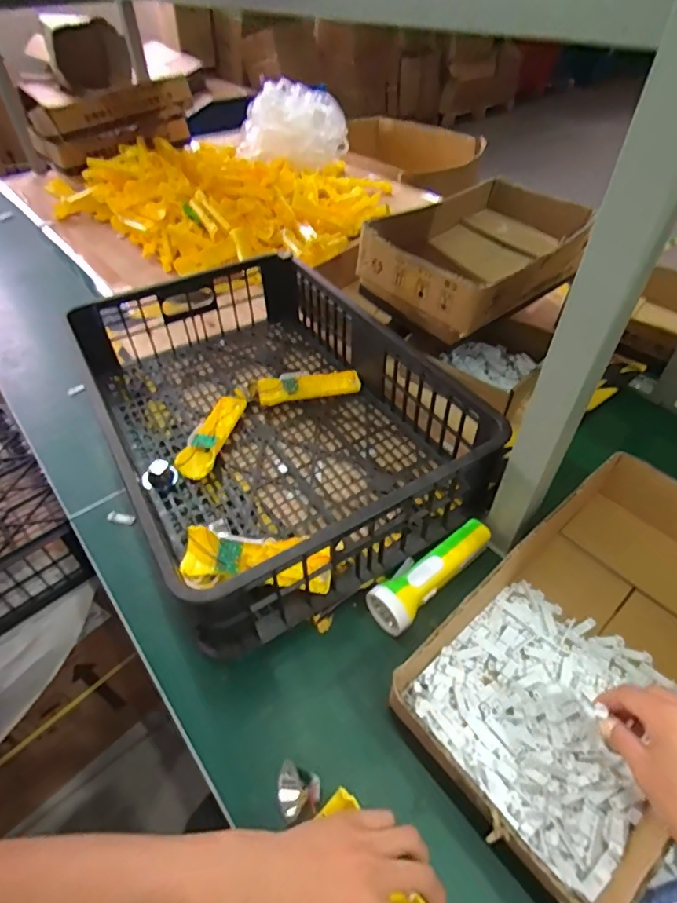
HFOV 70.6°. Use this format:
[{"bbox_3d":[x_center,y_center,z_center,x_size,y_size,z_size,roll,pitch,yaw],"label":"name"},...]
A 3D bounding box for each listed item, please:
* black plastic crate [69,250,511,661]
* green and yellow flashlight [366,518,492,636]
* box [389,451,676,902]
[{"bbox_3d":[-0.113,-0.082,0.693,0.396,0.142,0.611,-24,51,-19],"label":"black plastic crate"},{"bbox_3d":[0.107,0.136,0.554,0.171,0.048,0.052,-36,56,-27],"label":"green and yellow flashlight"},{"bbox_3d":[0.264,0.185,0.480,0.417,0.081,0.218,-36,56,-27],"label":"box"}]

